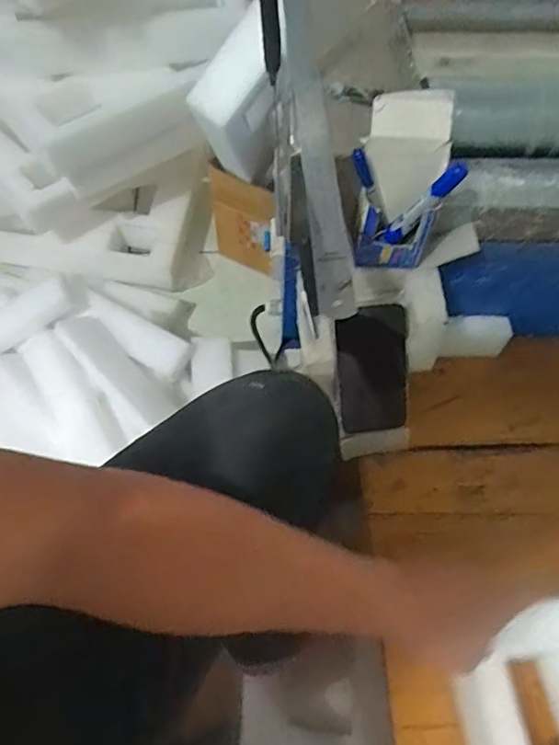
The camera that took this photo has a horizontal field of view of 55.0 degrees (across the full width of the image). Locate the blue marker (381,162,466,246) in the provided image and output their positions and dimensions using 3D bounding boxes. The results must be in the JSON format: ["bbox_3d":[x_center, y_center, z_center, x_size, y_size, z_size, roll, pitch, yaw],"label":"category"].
[{"bbox_3d":[0.132,-0.152,0.491,0.016,0.099,0.010,17,57,-25],"label":"blue marker"}]

